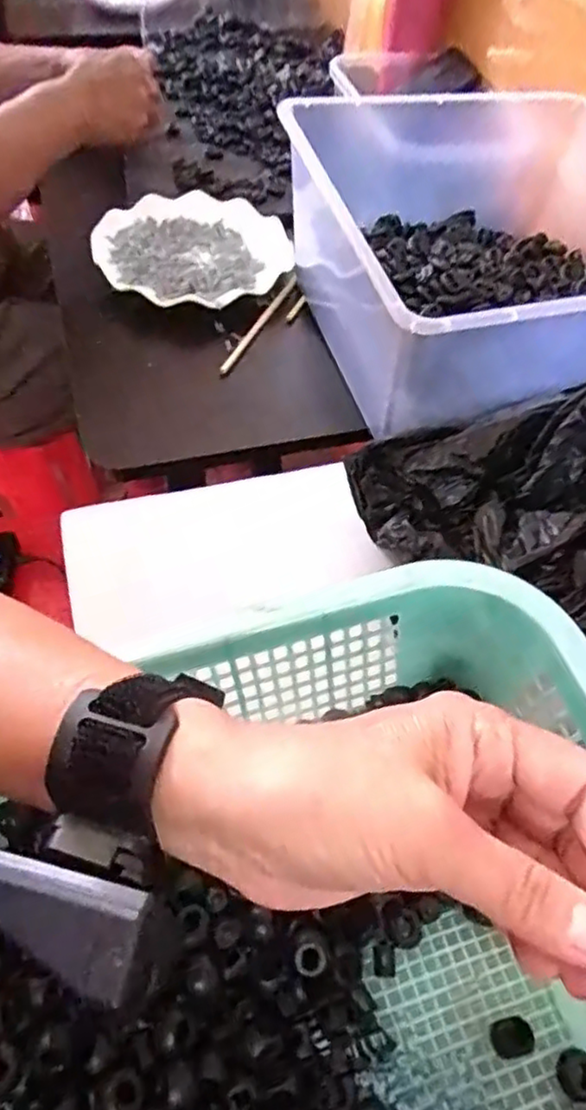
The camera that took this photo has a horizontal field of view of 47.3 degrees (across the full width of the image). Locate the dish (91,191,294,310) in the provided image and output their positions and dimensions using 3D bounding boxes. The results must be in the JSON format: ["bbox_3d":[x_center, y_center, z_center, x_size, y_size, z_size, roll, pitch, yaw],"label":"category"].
[{"bbox_3d":[-0.097,-0.301,0.668,0.185,0.034,0.171,-3,55,-6],"label":"dish"}]

